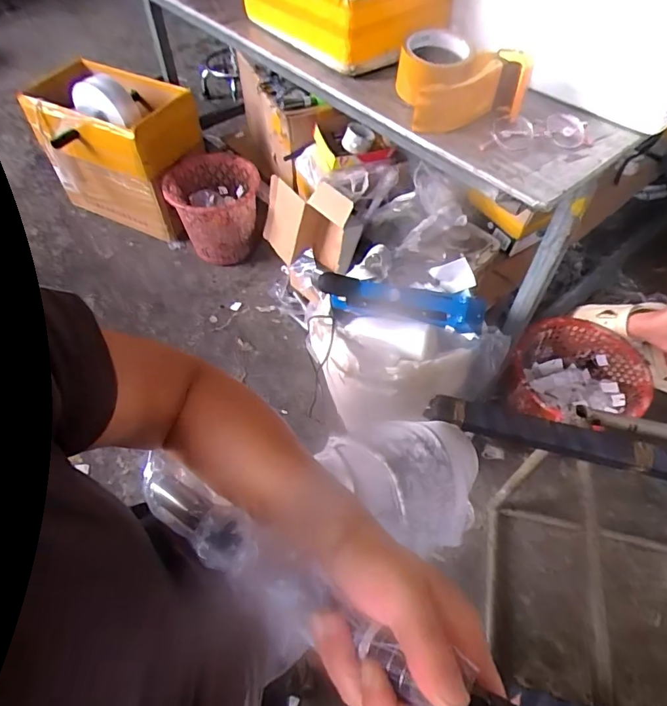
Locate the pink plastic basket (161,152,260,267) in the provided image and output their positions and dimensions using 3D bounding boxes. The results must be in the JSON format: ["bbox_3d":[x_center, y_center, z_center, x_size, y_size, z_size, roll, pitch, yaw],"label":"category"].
[{"bbox_3d":[-0.372,-0.463,1.552,0.277,0.251,0.259,-7,55,-5],"label":"pink plastic basket"}]

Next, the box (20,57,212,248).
[{"bbox_3d":[-0.683,-0.664,1.581,0.519,0.423,0.301,25,58,16],"label":"box"}]

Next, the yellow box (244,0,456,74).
[{"bbox_3d":[0.011,-0.553,0.736,0.202,0.094,0.307,-33,62,-21],"label":"yellow box"}]

